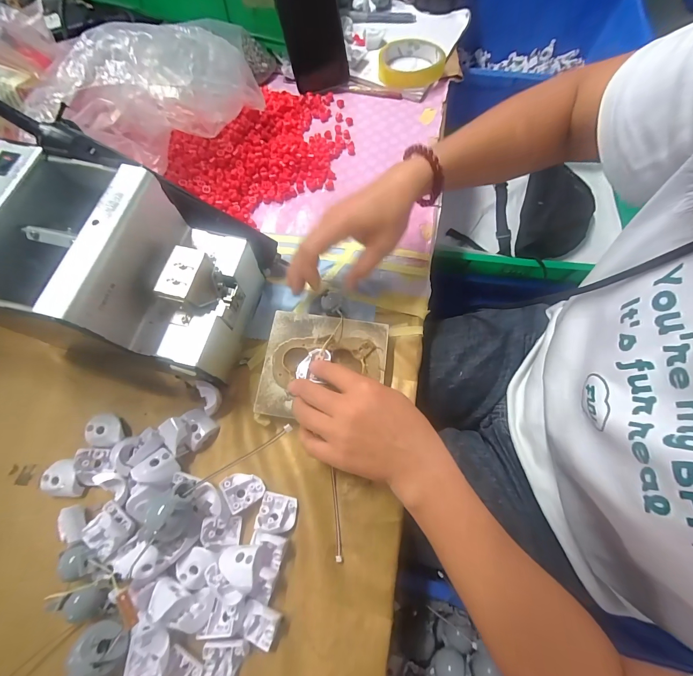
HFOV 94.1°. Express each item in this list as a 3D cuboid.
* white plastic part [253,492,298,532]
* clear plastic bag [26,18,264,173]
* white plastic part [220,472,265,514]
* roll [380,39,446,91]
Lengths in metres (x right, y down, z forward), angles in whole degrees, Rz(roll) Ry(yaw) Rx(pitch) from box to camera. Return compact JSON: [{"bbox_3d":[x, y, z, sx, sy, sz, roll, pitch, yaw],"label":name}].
[{"bbox_3d":[-0.059,0.151,0.276,0.032,0.013,0.031,25,34,-6],"label":"white plastic part"},{"bbox_3d":[-0.196,-0.260,0.353,0.082,0.120,0.215,42,76,13],"label":"clear plastic bag"},{"bbox_3d":[-0.093,0.134,0.285,0.032,0.015,0.031,-20,59,-37],"label":"white plastic part"},{"bbox_3d":[0.093,-0.391,0.461,0.090,0.024,0.085,-1,69,2],"label":"roll"}]

